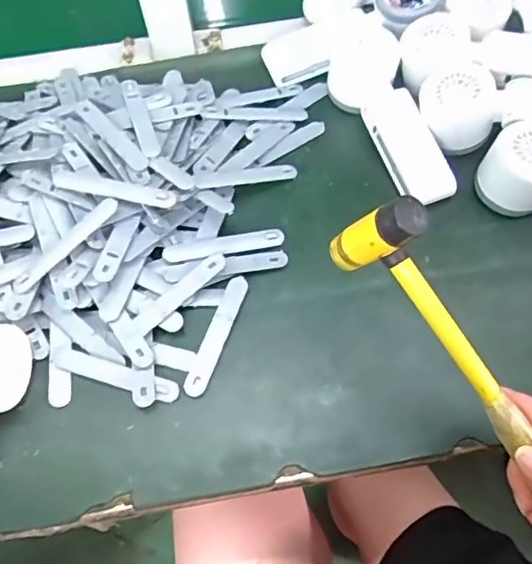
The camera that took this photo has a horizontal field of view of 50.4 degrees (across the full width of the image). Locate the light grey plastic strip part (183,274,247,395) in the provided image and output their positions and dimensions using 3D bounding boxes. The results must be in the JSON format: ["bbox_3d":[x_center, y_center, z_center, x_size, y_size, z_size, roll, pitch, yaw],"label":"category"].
[{"bbox_3d":[-0.036,0.038,0.413,0.015,0.005,0.095,17,63,11],"label":"light grey plastic strip part"}]

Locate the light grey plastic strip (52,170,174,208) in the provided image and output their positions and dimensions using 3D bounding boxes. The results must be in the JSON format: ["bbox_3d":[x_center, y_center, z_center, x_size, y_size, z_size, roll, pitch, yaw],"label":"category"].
[{"bbox_3d":[-0.116,-0.072,0.431,0.099,0.006,0.018,12,62,9],"label":"light grey plastic strip"}]

